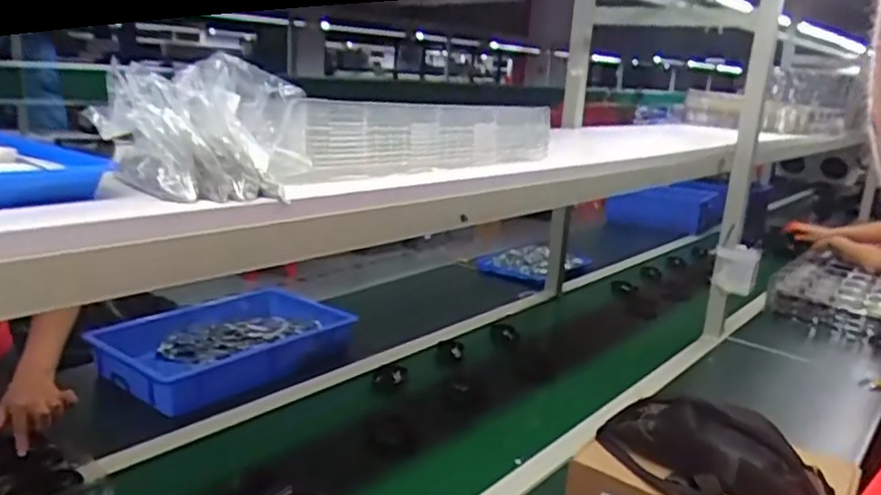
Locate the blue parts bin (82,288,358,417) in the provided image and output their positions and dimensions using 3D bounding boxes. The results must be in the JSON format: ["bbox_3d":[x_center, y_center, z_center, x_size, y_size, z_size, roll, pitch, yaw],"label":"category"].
[{"bbox_3d":[-0.411,0.180,1.329,0.459,0.095,0.275,-9,20,-41],"label":"blue parts bin"}]

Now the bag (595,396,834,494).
[{"bbox_3d":[0.358,0.271,0.907,0.287,0.076,0.168,14,18,32],"label":"bag"}]

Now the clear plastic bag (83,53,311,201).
[{"bbox_3d":[-0.207,-0.104,0.599,0.170,0.102,0.115,0,16,-17],"label":"clear plastic bag"}]

